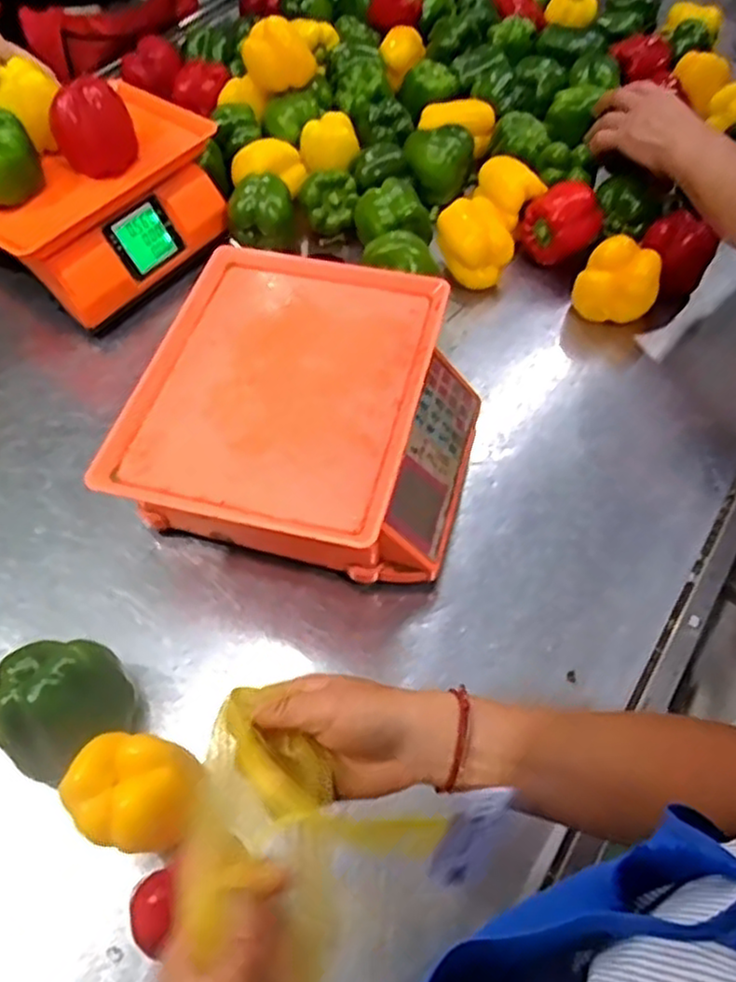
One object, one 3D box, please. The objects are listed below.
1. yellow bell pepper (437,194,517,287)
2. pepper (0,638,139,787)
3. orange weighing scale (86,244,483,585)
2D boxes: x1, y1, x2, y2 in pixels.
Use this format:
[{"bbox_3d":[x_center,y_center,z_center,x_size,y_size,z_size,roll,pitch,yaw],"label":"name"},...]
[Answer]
[{"bbox_3d":[0.127,-0.292,0.854,0.089,0.078,0.087,10,57,6],"label":"yellow bell pepper"},{"bbox_3d":[-0.227,0.164,0.536,0.091,0.091,0.092,0,57,1],"label":"pepper"},{"bbox_3d":[-0.049,-0.063,0.655,0.276,0.127,0.282,12,58,7],"label":"orange weighing scale"}]

